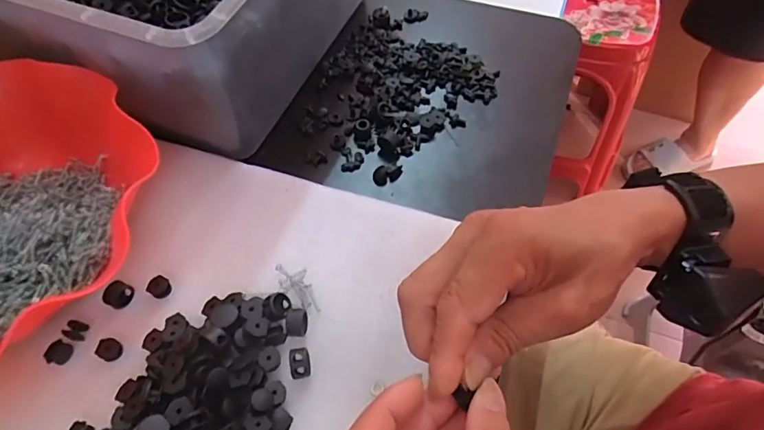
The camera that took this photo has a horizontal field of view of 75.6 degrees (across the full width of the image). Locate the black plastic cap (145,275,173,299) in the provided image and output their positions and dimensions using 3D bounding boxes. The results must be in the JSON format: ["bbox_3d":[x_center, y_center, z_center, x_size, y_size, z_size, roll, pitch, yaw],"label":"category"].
[{"bbox_3d":[-0.147,0.046,0.323,0.014,0.007,0.015,0,58,0],"label":"black plastic cap"}]

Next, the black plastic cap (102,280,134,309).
[{"bbox_3d":[-0.171,0.052,0.320,0.013,0.010,0.016,24,61,14],"label":"black plastic cap"}]

